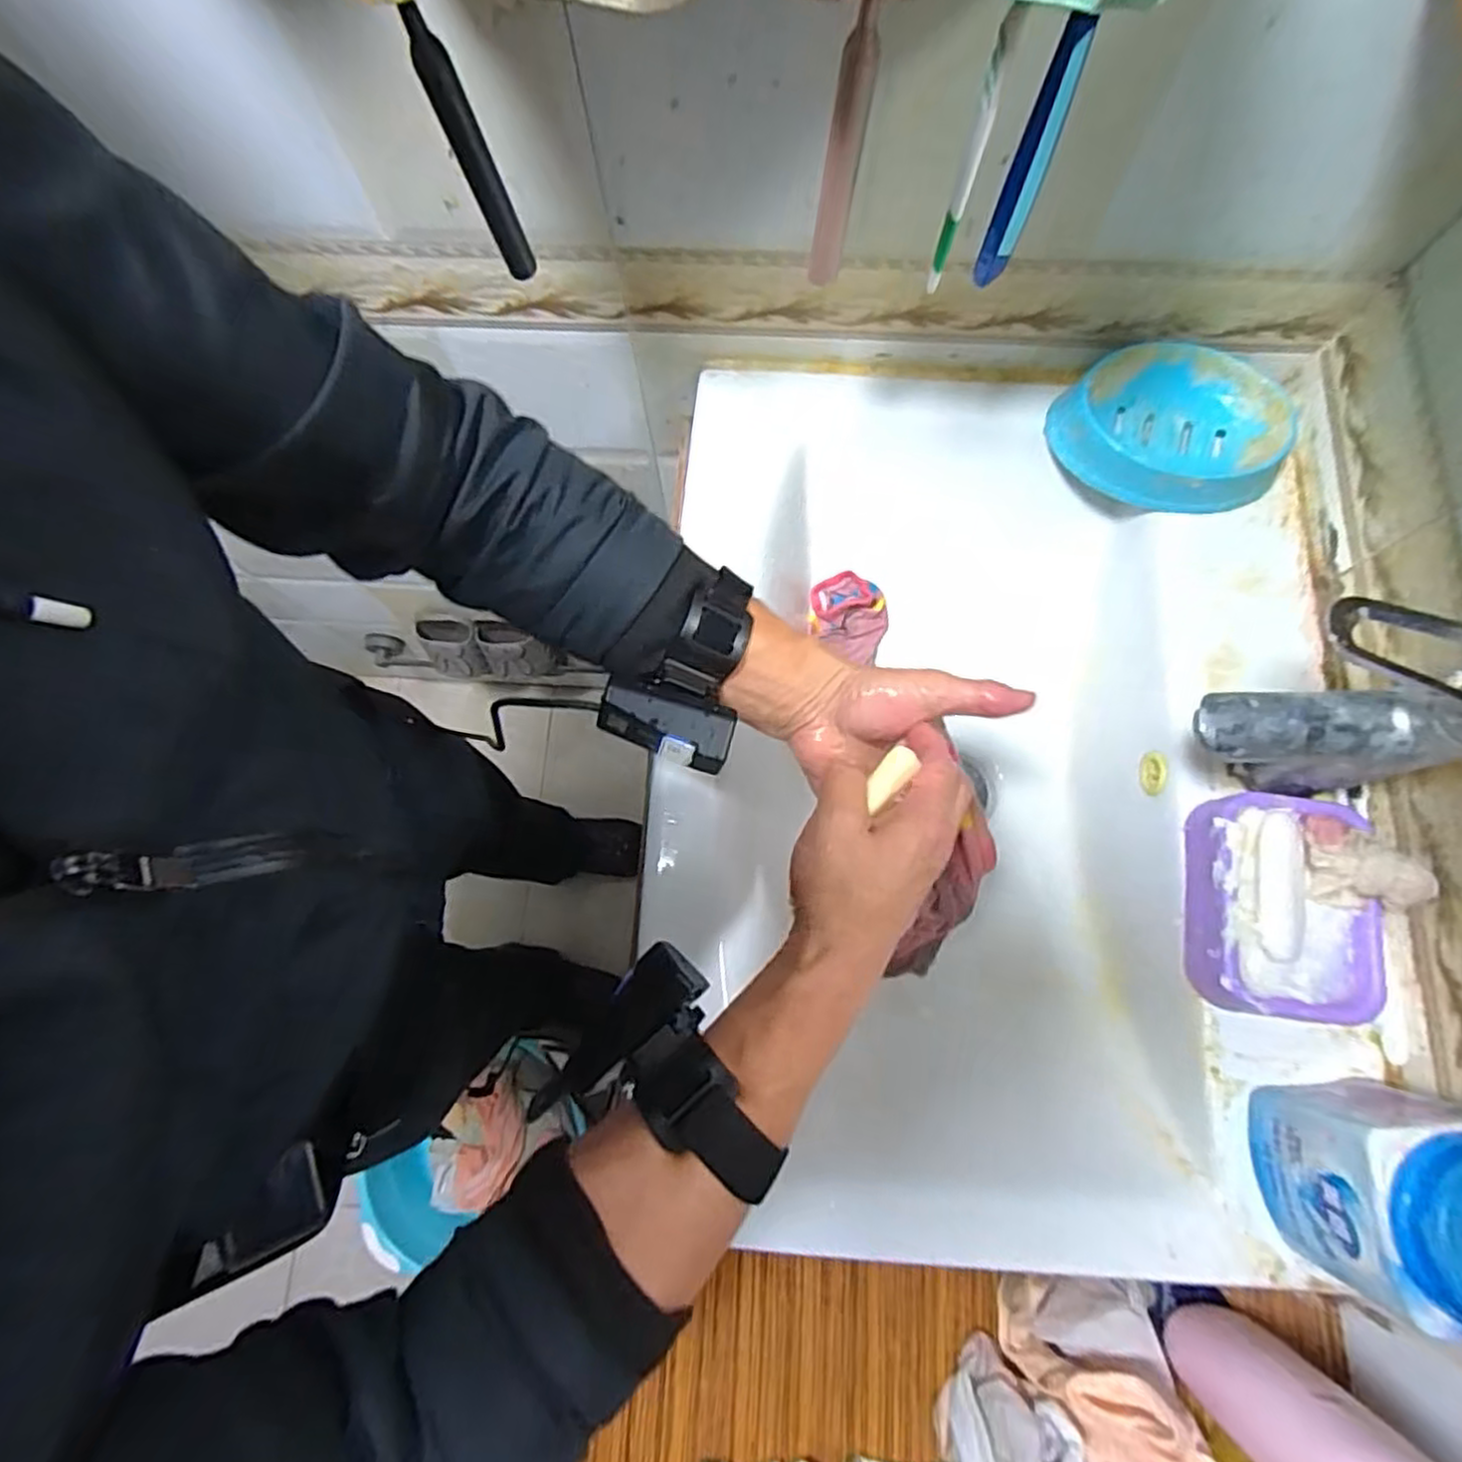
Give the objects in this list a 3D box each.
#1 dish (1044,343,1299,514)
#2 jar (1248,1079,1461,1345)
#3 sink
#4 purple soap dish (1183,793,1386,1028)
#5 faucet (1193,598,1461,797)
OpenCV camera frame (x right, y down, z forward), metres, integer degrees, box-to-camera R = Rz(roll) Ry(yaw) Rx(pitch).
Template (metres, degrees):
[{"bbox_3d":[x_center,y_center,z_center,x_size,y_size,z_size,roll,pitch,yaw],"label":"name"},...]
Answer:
[{"bbox_3d":[0.305,-0.214,0.506,0.148,0.042,0.102,14,76,5],"label":"dish"},{"bbox_3d":[0.327,0.229,0.349,0.069,0.115,0.090,1,75,2],"label":"jar"},{"bbox_3d":[0.198,0.030,0.533,0.416,0.135,0.588,1,75,2],"label":"sink"},{"bbox_3d":[0.322,0.102,0.420,0.099,0.034,0.125,8,76,4],"label":"purple soap dish"},{"bbox_3d":[0.300,-0.007,0.379,0.119,0.158,0.058,4,75,3],"label":"faucet"}]

